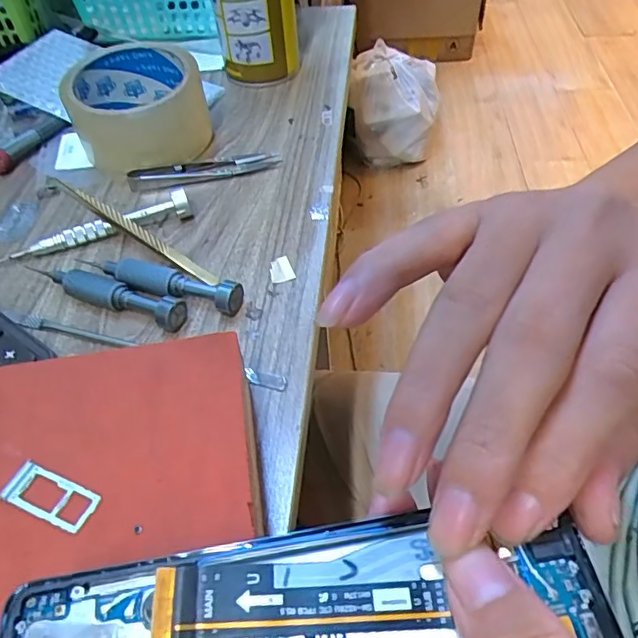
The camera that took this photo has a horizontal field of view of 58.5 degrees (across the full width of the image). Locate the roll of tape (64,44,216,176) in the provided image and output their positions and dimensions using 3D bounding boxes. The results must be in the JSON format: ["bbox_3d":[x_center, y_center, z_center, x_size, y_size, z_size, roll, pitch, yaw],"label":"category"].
[{"bbox_3d":[-0.133,-0.158,0.421,0.093,0.052,0.090,-16,50,-12],"label":"roll of tape"}]

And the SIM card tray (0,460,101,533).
[{"bbox_3d":[-0.096,0.063,0.202,0.035,0.004,0.015,18,52,19],"label":"SIM card tray"}]

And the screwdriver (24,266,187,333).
[{"bbox_3d":[-0.118,-0.017,0.318,0.104,0.019,0.018,18,51,18],"label":"screwdriver"}]

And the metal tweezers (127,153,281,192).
[{"bbox_3d":[-0.080,-0.105,0.400,0.104,0.005,0.021,-13,49,-9],"label":"metal tweezers"}]

